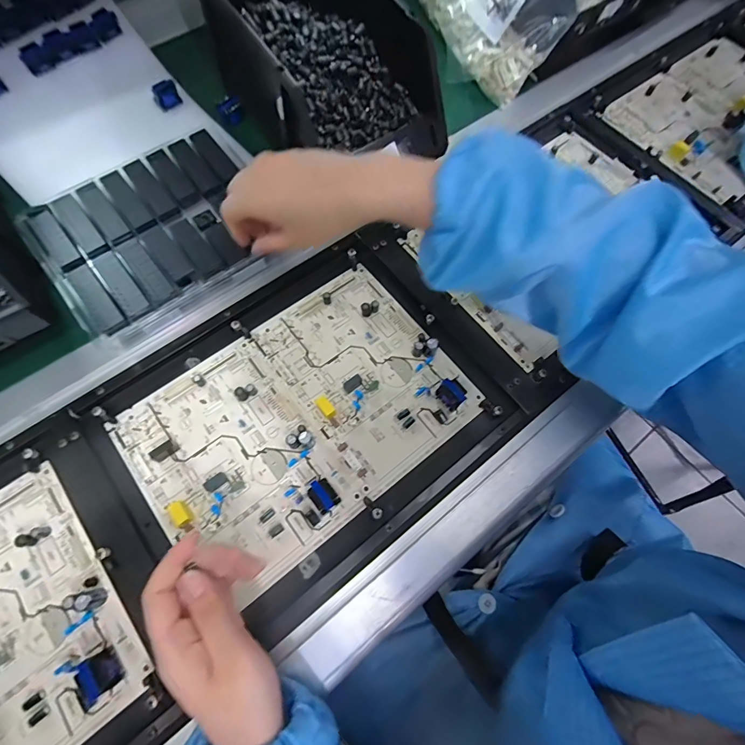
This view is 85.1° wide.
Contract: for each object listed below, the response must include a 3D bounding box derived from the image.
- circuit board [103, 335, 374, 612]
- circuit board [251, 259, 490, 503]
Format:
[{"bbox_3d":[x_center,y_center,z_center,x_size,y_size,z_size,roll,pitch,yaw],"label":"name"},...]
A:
[{"bbox_3d":[-0.118,0.075,0.348,0.147,0.021,0.196,-36,73,-16],"label":"circuit board"},{"bbox_3d":[-0.006,-0.005,0.383,0.144,0.019,0.194,-36,73,-16],"label":"circuit board"}]

